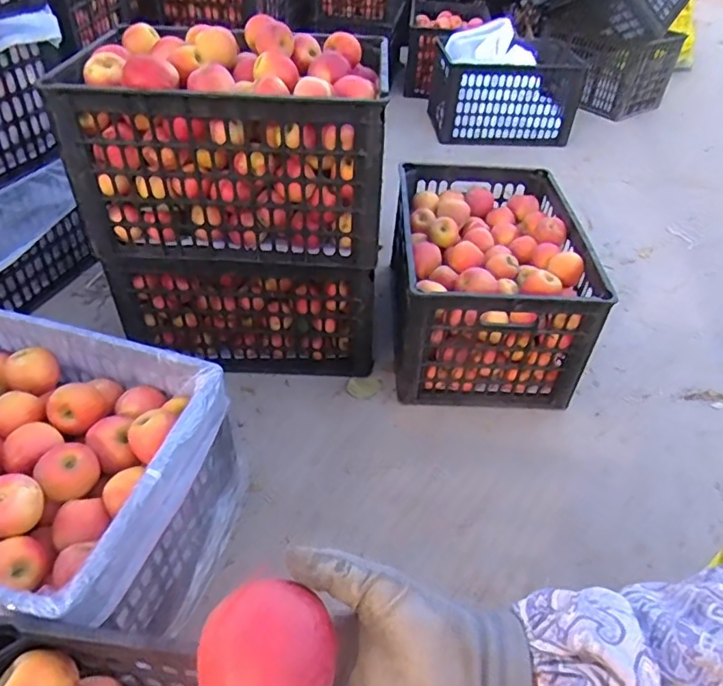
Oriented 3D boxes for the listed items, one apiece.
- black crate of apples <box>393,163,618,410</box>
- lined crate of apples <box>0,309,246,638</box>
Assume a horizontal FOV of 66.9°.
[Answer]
[{"bbox_3d":[0.246,-0.134,1.158,0.340,0.272,0.502,3,41,-1],"label":"black crate of apples"},{"bbox_3d":[-0.460,0.183,0.727,0.492,0.236,0.361,11,41,8],"label":"lined crate of apples"}]

